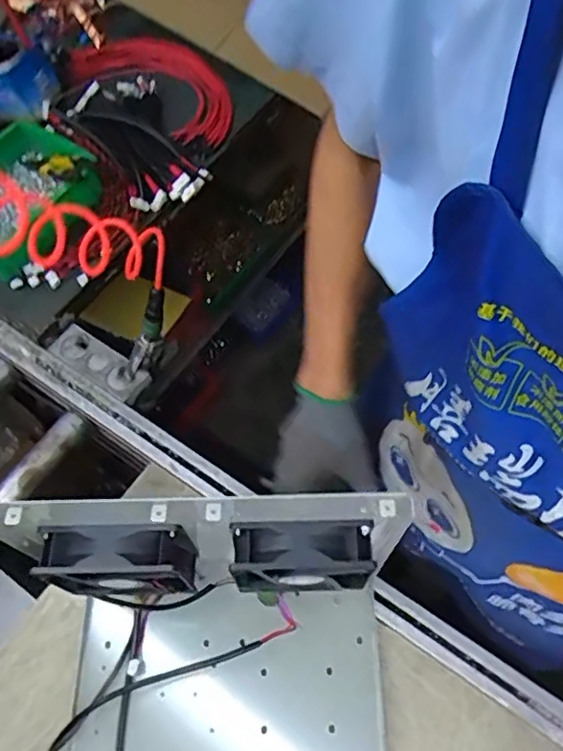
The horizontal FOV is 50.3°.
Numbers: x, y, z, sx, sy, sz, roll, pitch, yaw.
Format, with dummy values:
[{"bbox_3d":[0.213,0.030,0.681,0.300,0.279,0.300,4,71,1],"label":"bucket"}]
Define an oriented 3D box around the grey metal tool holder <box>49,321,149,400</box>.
[{"bbox_3d":[-0.260,-0.020,0.856,0.154,0.021,0.052,31,65,16],"label":"grey metal tool holder"}]

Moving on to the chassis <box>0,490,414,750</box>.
[{"bbox_3d":[-0.065,0.375,0.491,0.339,0.250,0.466,-1,61,0],"label":"chassis"}]

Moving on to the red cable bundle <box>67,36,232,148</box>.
[{"bbox_3d":[-0.219,-0.540,1.102,0.348,0.042,0.181,32,65,17],"label":"red cable bundle"}]

